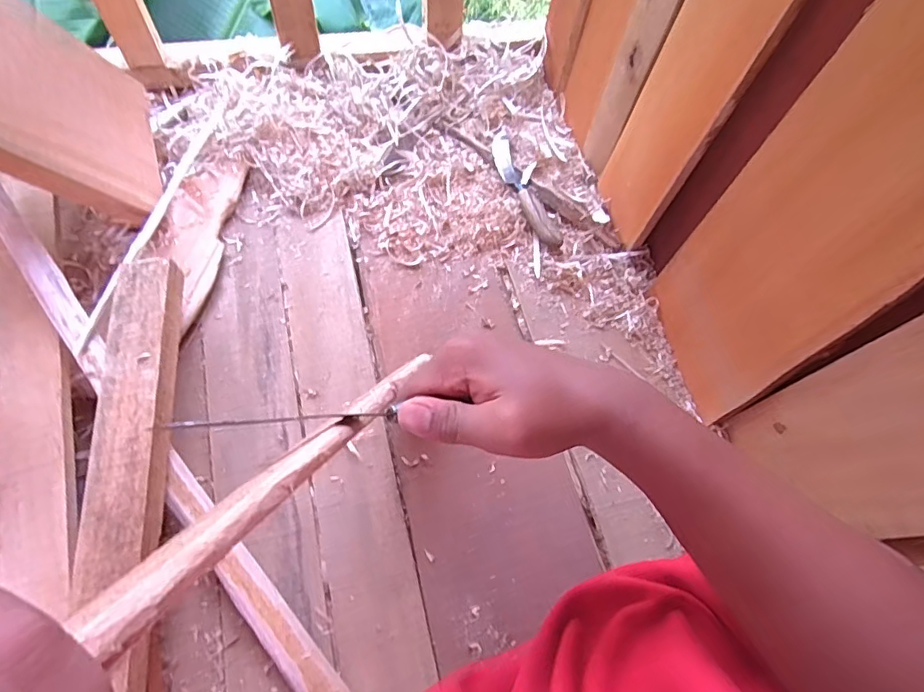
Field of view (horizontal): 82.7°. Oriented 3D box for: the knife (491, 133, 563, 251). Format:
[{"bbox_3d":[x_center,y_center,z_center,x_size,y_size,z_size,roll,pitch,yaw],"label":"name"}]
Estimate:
[{"bbox_3d":[0.079,-0.210,0.681,0.038,0.023,0.200,-18,67,-12],"label":"knife"}]

